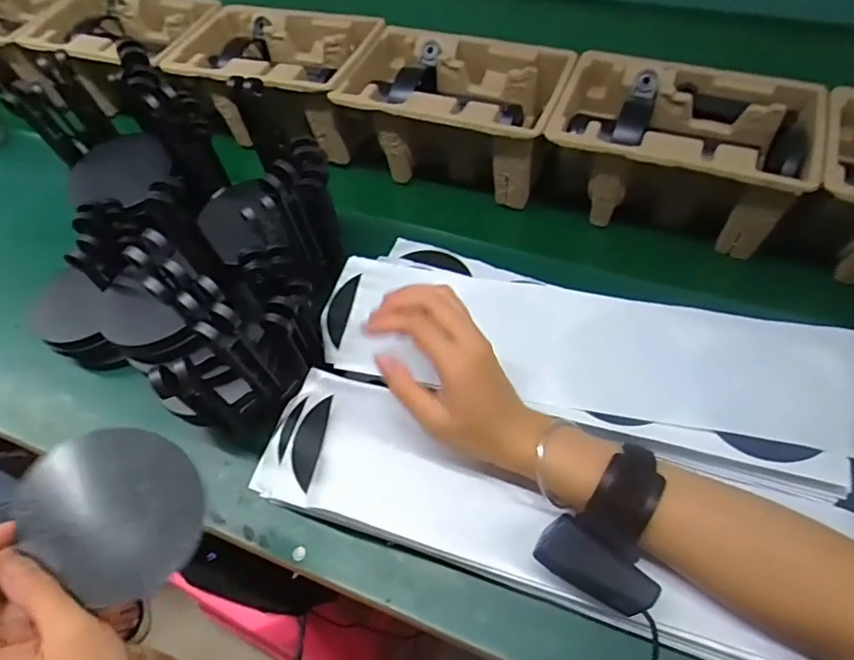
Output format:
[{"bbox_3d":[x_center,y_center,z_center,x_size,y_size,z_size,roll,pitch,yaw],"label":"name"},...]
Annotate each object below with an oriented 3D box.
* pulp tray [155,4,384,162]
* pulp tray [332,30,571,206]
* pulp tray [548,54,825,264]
[{"bbox_3d":[-0.178,-0.304,0.658,0.246,0.096,0.142,15,58,15],"label":"pulp tray"},{"bbox_3d":[0.028,-0.234,0.604,0.232,0.103,0.142,17,58,16],"label":"pulp tray"},{"bbox_3d":[0.244,-0.170,0.539,0.236,0.100,0.155,20,59,18],"label":"pulp tray"}]

